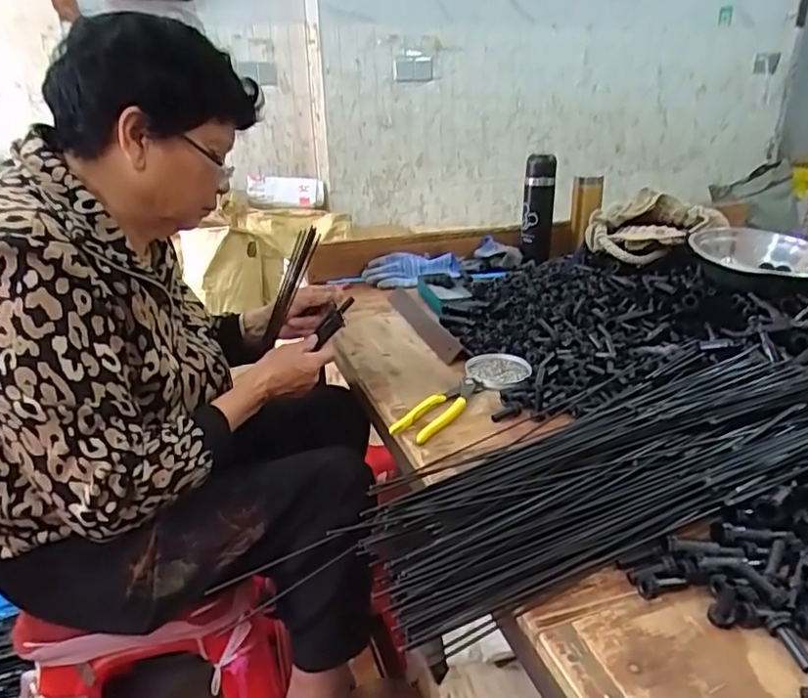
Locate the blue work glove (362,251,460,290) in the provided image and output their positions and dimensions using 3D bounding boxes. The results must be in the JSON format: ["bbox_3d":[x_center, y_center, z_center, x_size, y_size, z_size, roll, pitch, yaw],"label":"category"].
[{"bbox_3d":[0.018,-0.169,1.232,0.198,0.038,0.072,-10,27,-15],"label":"blue work glove"}]

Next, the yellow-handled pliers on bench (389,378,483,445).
[{"bbox_3d":[0.046,0.072,0.753,0.049,0.012,0.157,15,31,31],"label":"yellow-handled pliers on bench"}]

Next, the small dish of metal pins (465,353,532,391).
[{"bbox_3d":[0.132,0.031,0.843,0.086,0.009,0.102,-5,26,-5],"label":"small dish of metal pins"}]

